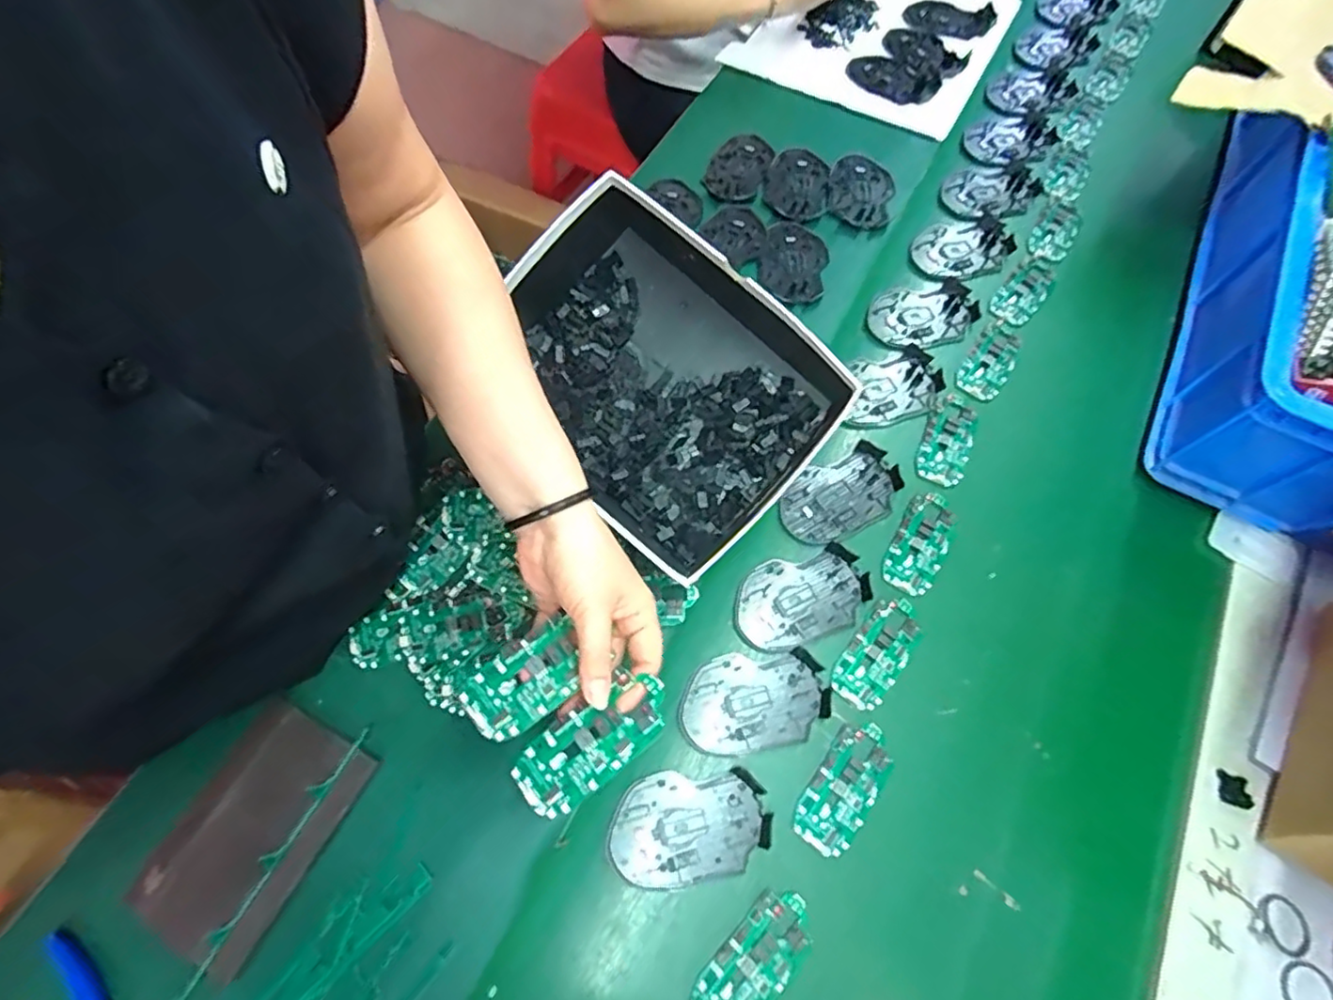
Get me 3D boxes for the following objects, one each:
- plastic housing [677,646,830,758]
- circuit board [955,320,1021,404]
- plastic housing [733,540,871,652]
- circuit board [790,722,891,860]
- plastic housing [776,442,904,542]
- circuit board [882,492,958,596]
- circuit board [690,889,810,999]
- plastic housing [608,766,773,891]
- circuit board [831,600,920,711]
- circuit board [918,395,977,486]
[{"bbox_3d":[0.069,0.161,0.499,0.116,0.004,0.073,-8,67,-4],"label":"plastic housing"},{"bbox_3d":[0.335,-0.143,0.644,0.044,0.011,0.098,34,70,13],"label":"circuit board"},{"bbox_3d":[0.116,0.084,0.535,0.118,0.007,0.071,-17,68,-8],"label":"plastic housing"},{"bbox_3d":[0.135,0.216,0.472,0.044,0.004,0.097,34,70,13],"label":"circuit board"},{"bbox_3d":[0.161,-0.004,0.575,0.118,0.009,0.069,-25,69,-11],"label":"plastic housing"},{"bbox_3d":[0.228,0.036,0.556,0.043,0.006,0.099,27,69,10],"label":"circuit board"},{"bbox_3d":[0.060,0.316,0.424,0.046,0.005,0.098,42,72,15],"label":"circuit board"},{"bbox_3d":[0.017,0.240,0.458,0.113,0.006,0.072,-4,67,-3],"label":"plastic housing"},{"bbox_3d":[0.176,0.125,0.515,0.044,0.007,0.098,37,71,14],"label":"circuit board"},{"bbox_3d":[0.272,-0.059,0.603,0.044,0.006,0.100,18,67,7],"label":"circuit board"}]

